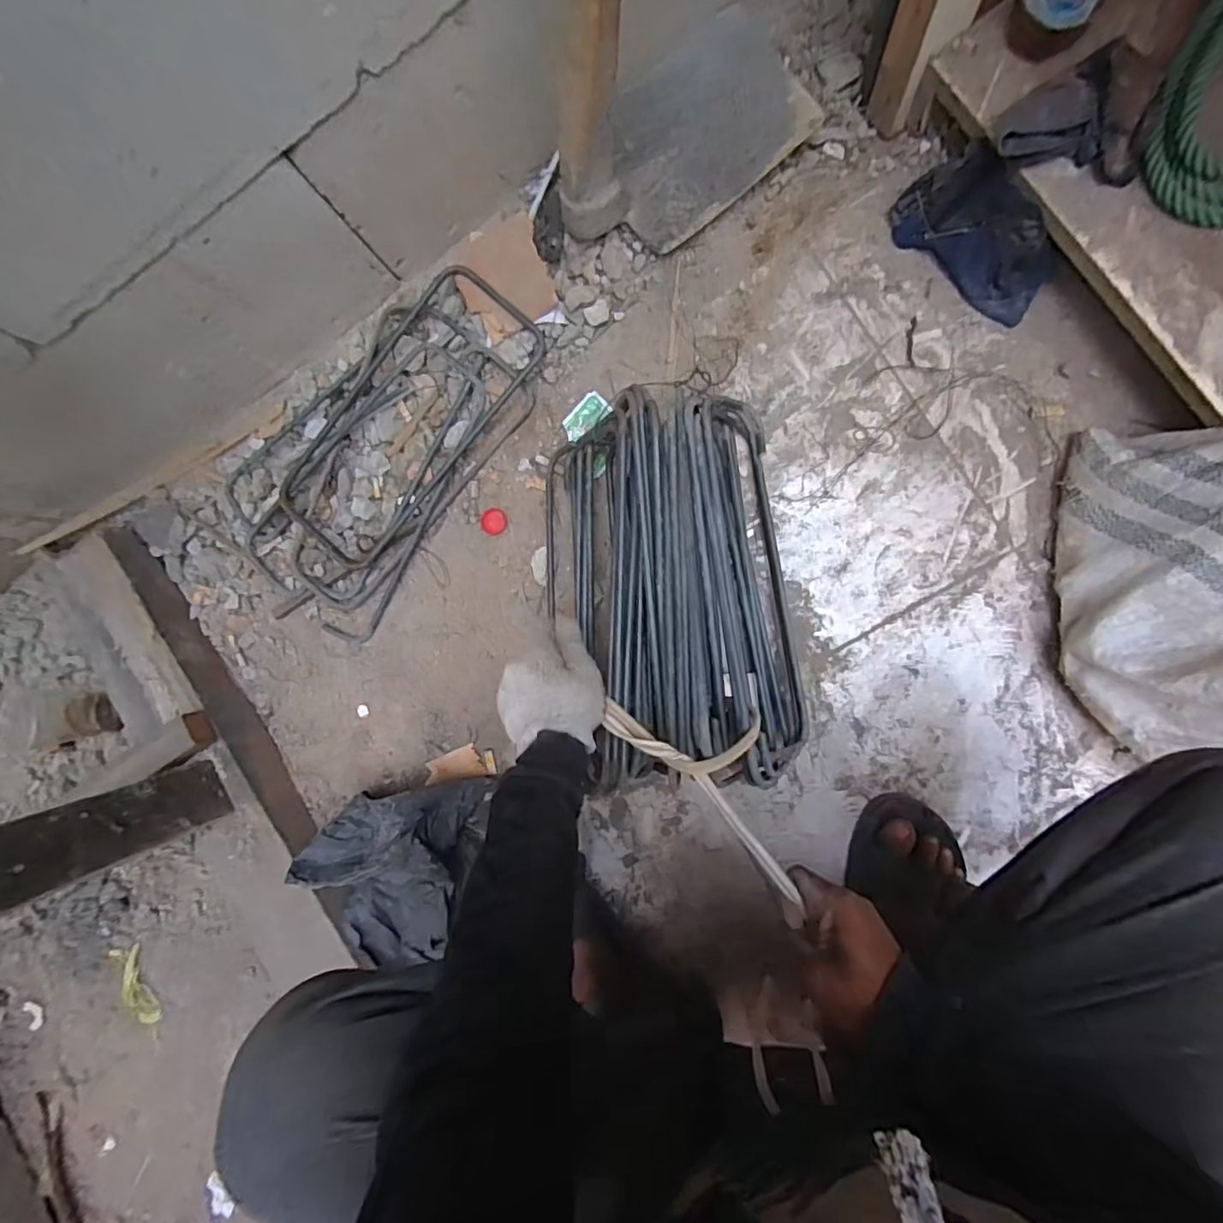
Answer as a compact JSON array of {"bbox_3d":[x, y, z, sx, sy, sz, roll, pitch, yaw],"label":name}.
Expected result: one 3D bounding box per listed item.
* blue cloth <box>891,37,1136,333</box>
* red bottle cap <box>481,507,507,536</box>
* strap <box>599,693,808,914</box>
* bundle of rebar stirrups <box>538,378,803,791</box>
[{"bbox_3d":[0.382,-0.392,0.533,0.134,0.113,0.161,-43,84,7],"label":"blue cloth"},{"bbox_3d":[-0.138,-0.106,0.673,0.030,0.008,0.031,0,91,9],"label":"red bottle cap"},{"bbox_3d":[0.091,0.120,0.472,0.193,0.065,0.083,37,97,26],"label":"strap"},{"bbox_3d":[0.056,-0.019,0.569,0.247,0.150,0.354,-13,89,9],"label":"bundle of rebar stirrups"}]

